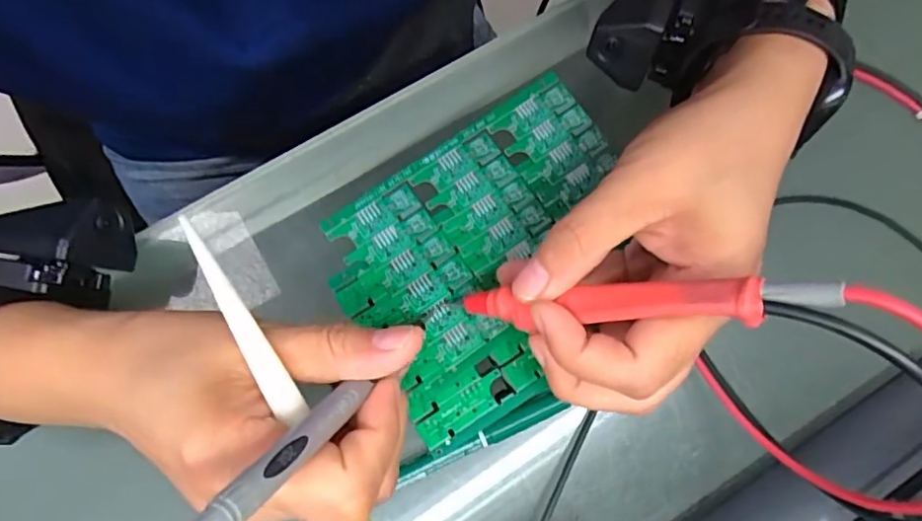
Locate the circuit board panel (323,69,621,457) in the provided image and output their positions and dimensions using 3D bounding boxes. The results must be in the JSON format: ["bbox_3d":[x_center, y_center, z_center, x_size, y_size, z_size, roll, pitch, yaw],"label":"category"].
[{"bbox_3d":[0.016,-0.004,0.257,0.138,0.004,0.105,-35,84,-9],"label":"circuit board panel"}]

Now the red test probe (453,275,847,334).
[{"bbox_3d":[0.047,0.016,0.200,0.141,0.014,0.014,-7,68,41],"label":"red test probe"}]

